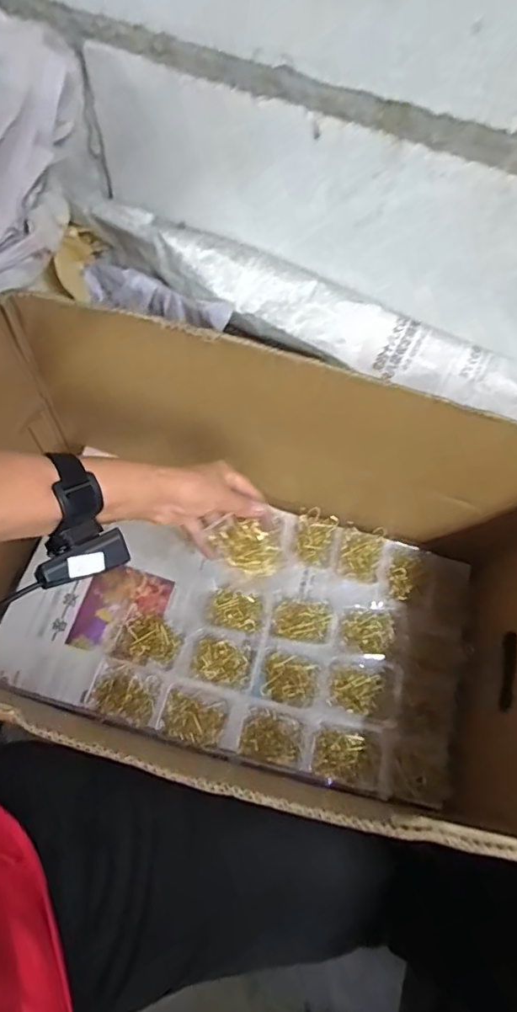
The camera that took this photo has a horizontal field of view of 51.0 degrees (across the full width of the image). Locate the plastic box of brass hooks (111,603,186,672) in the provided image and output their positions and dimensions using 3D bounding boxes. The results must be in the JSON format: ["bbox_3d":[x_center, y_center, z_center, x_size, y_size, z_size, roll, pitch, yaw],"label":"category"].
[{"bbox_3d":[-0.130,0.162,0.654,0.076,0.013,0.065,18,66,6],"label":"plastic box of brass hooks"}]

